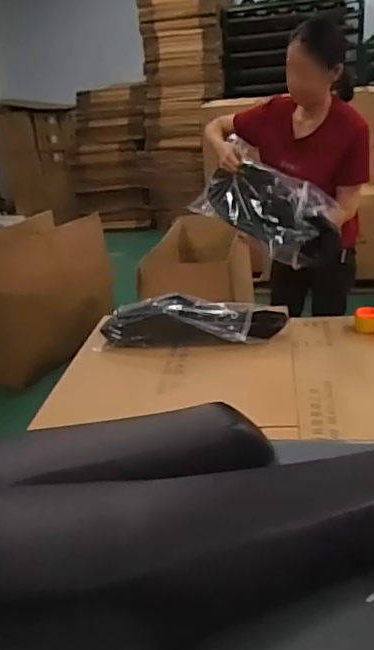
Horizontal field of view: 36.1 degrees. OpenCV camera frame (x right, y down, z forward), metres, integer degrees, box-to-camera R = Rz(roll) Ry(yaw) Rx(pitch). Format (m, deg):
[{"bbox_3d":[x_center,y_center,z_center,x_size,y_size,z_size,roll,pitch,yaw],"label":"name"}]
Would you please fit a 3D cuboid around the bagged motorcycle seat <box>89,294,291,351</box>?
[{"bbox_3d":[0.020,-0.018,1.865,0.595,0.123,0.230,-2,24,10],"label":"bagged motorcycle seat"}]

